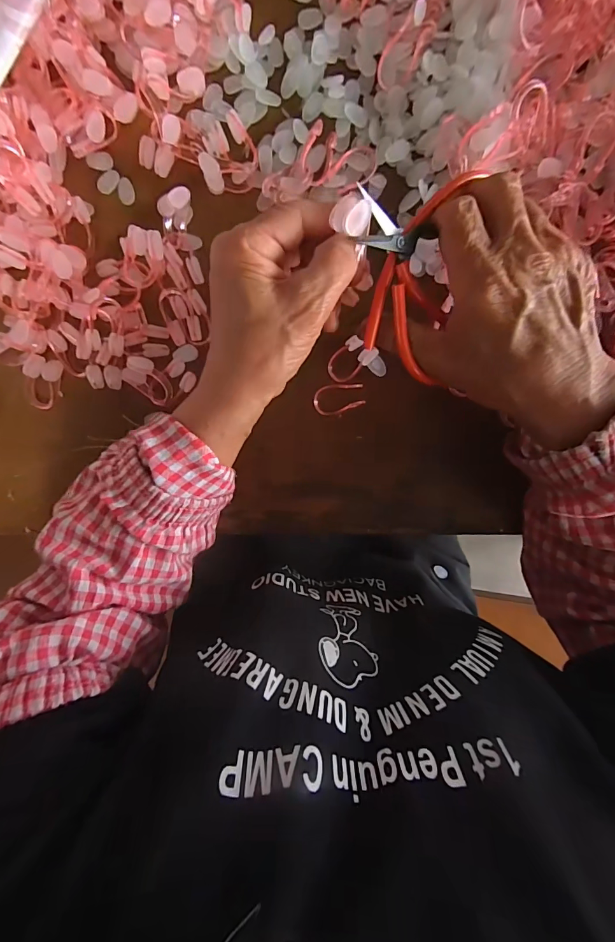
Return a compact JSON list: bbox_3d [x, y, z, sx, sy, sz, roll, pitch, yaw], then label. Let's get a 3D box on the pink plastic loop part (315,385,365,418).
[{"bbox_3d":[0.023,-0.051,0.283,0.036,0.005,0.022,-1,95,1],"label":"pink plastic loop part"}]

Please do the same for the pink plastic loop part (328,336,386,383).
[{"bbox_3d":[0.034,-0.080,0.275,0.039,0.011,0.029,-10,95,2],"label":"pink plastic loop part"}]

